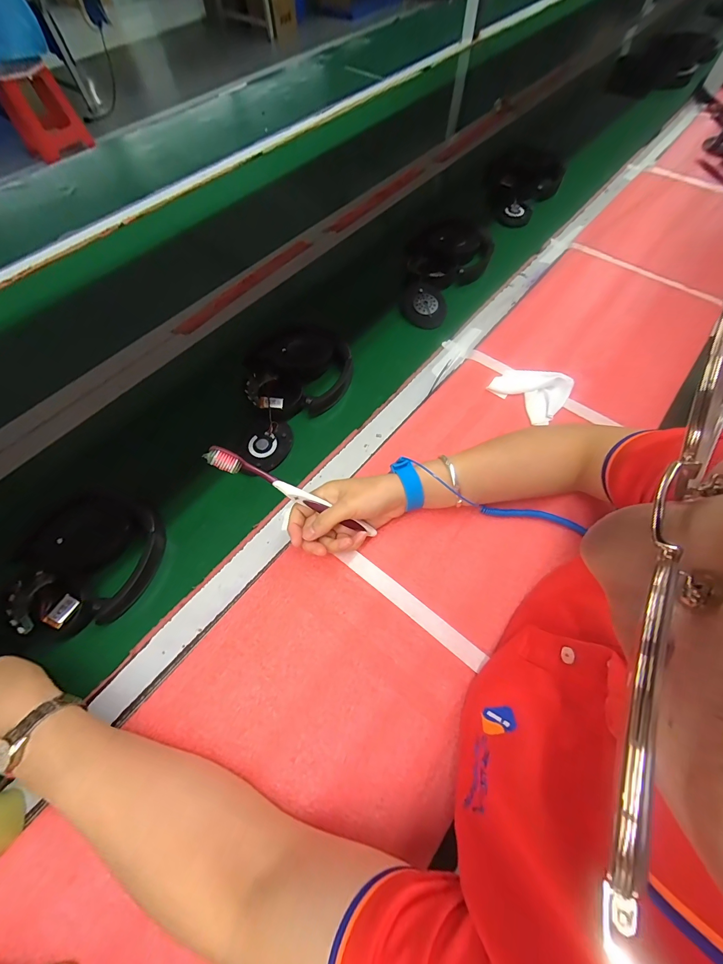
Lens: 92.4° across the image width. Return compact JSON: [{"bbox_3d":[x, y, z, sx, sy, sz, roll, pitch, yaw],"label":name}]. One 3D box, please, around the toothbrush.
[{"bbox_3d":[-0.065,0.014,0.351,0.186,0.009,0.018,28,65,-16],"label":"toothbrush"}]

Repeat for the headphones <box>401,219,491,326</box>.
[{"bbox_3d":[0.138,-0.353,0.573,0.144,0.050,0.206,11,65,6],"label":"headphones"}]

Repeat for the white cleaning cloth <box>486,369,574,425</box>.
[{"bbox_3d":[0.236,-0.132,0.479,0.093,0.010,0.085,38,71,17],"label":"white cleaning cloth"}]

